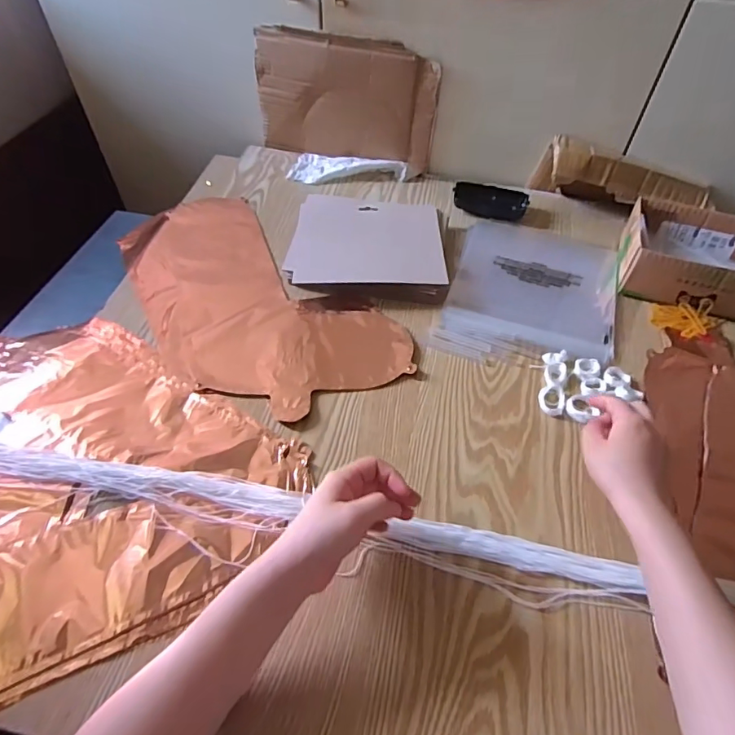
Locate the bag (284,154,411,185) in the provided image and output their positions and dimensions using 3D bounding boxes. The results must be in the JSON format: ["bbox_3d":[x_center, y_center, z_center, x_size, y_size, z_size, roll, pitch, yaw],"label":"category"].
[{"bbox_3d":[-0.032,-0.311,0.784,0.180,0.028,0.072,12,53,8],"label":"bag"}]

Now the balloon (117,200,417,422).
[{"bbox_3d":[-0.161,-0.087,0.622,0.218,0.018,0.429,-35,61,-25],"label":"balloon"}]

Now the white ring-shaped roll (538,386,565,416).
[{"bbox_3d":[0.198,0.036,0.530,0.026,0.010,0.032,7,53,4],"label":"white ring-shaped roll"}]

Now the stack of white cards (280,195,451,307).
[{"bbox_3d":[0.004,-0.165,0.666,0.201,0.030,0.172,4,52,1],"label":"stack of white cards"}]

